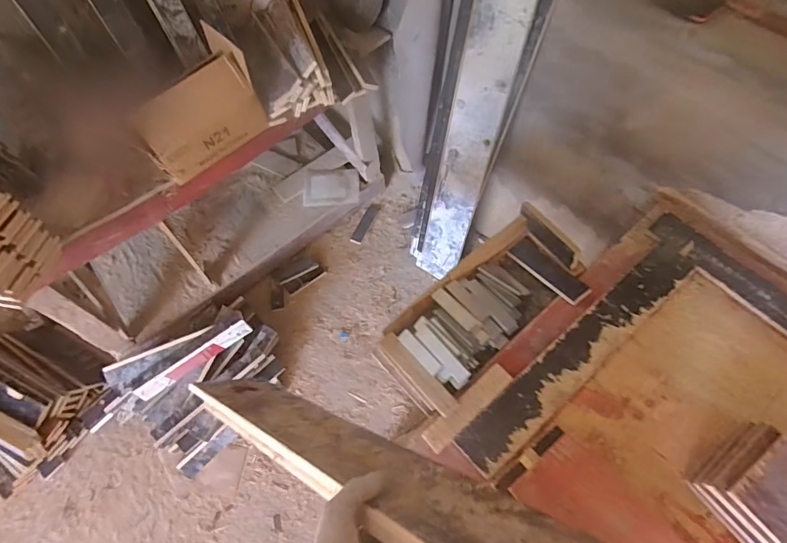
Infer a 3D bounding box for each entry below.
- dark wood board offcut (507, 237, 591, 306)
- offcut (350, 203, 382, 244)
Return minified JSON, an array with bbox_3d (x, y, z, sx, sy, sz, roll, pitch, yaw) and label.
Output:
[{"bbox_3d":[0.322,-0.005,0.946,0.056,0.015,0.184,-46,53,2],"label":"dark wood board offcut"},{"bbox_3d":[-0.111,-0.192,1.819,0.051,0.021,0.194,21,63,14],"label":"offcut"}]

